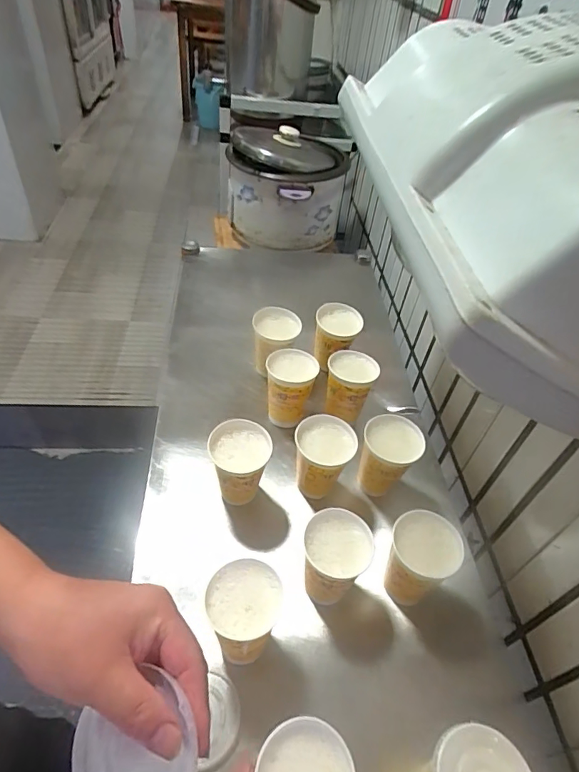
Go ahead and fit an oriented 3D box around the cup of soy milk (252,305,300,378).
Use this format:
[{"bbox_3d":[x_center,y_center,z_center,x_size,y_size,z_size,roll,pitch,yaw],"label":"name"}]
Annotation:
[{"bbox_3d":[-0.025,-0.065,0.775,0.077,0.097,0.084,9,45,1],"label":"cup of soy milk"}]

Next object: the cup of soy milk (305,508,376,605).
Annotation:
[{"bbox_3d":[0.047,0.200,0.526,0.070,0.106,0.072,4,45,-4],"label":"cup of soy milk"}]

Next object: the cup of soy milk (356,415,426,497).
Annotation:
[{"bbox_3d":[0.132,0.097,0.632,0.076,0.097,0.073,4,45,-4],"label":"cup of soy milk"}]

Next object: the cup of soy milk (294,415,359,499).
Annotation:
[{"bbox_3d":[0.042,0.101,0.617,0.077,0.106,0.073,4,45,-4],"label":"cup of soy milk"}]

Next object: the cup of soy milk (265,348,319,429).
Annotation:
[{"bbox_3d":[0.000,0.002,0.711,0.073,0.096,0.075,4,45,-4],"label":"cup of soy milk"}]

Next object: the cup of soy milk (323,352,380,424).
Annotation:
[{"bbox_3d":[0.092,-0.001,0.718,0.071,0.086,0.077,11,45,4],"label":"cup of soy milk"}]

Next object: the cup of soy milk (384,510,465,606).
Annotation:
[{"bbox_3d":[0.147,0.205,0.542,0.072,0.112,0.074,4,45,-4],"label":"cup of soy milk"}]

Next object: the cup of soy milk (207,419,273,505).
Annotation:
[{"bbox_3d":[-0.064,0.106,0.594,0.077,0.101,0.076,2,45,-6],"label":"cup of soy milk"}]

